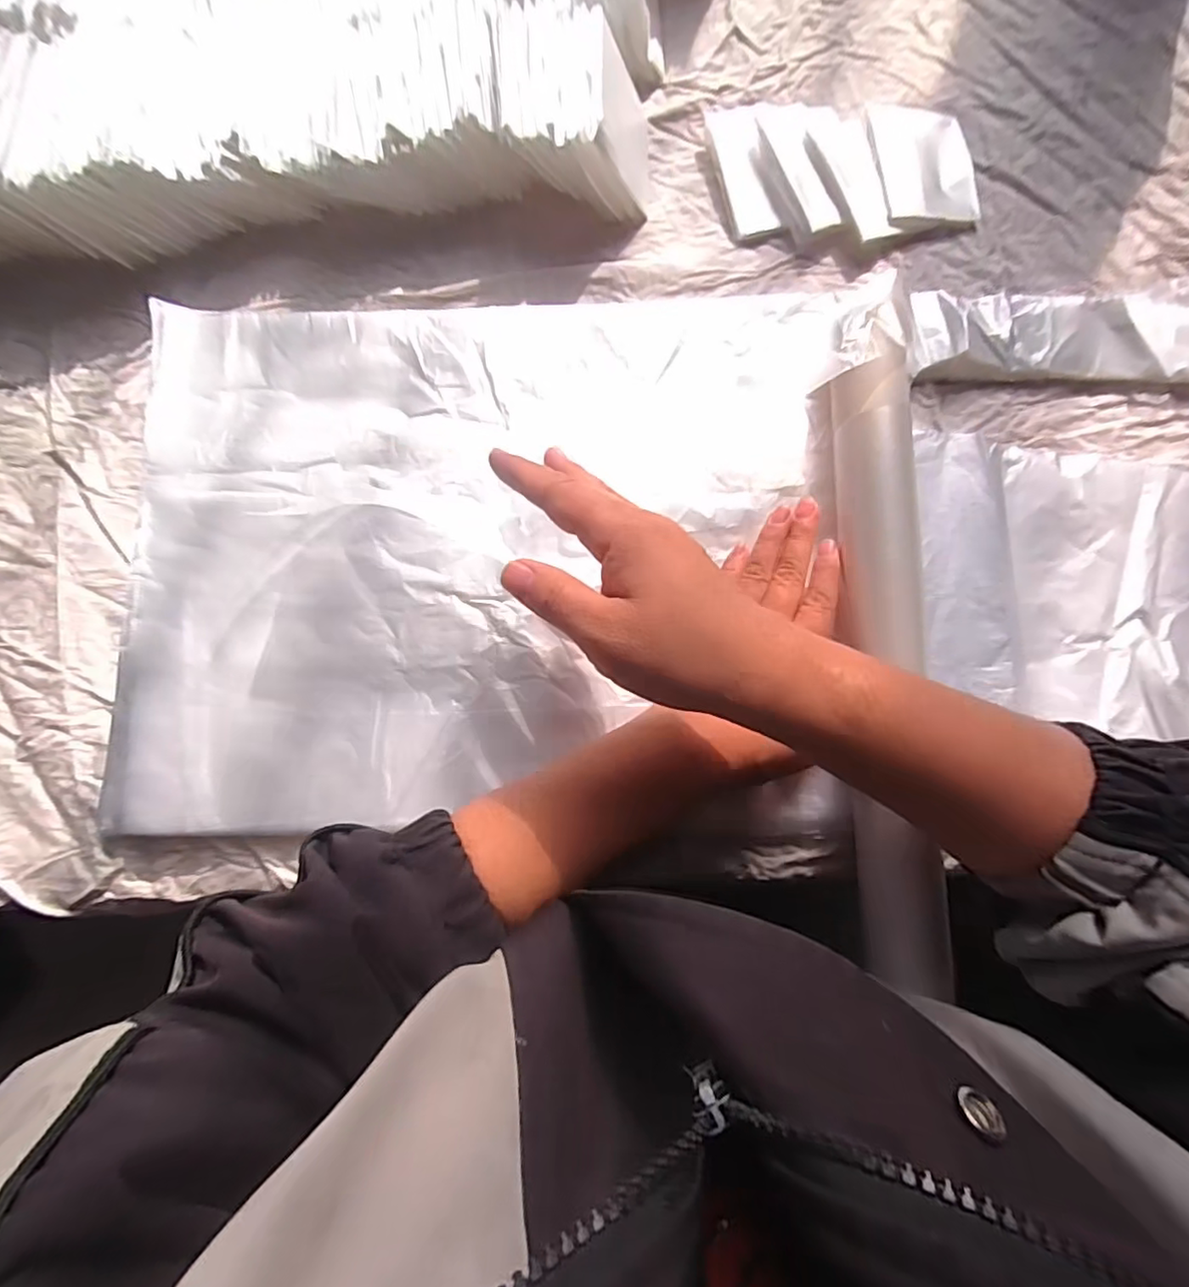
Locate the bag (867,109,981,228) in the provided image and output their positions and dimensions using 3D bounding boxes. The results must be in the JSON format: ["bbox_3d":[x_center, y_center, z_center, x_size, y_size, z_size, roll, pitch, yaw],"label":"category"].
[{"bbox_3d":[0.209,-0.305,0.378,0.063,0.013,0.084,-6,81,0],"label":"bag"}]

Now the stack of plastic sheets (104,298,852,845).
[{"bbox_3d":[-0.063,-0.053,0.341,0.391,0.015,0.310,0,81,1],"label":"stack of plastic sheets"}]

